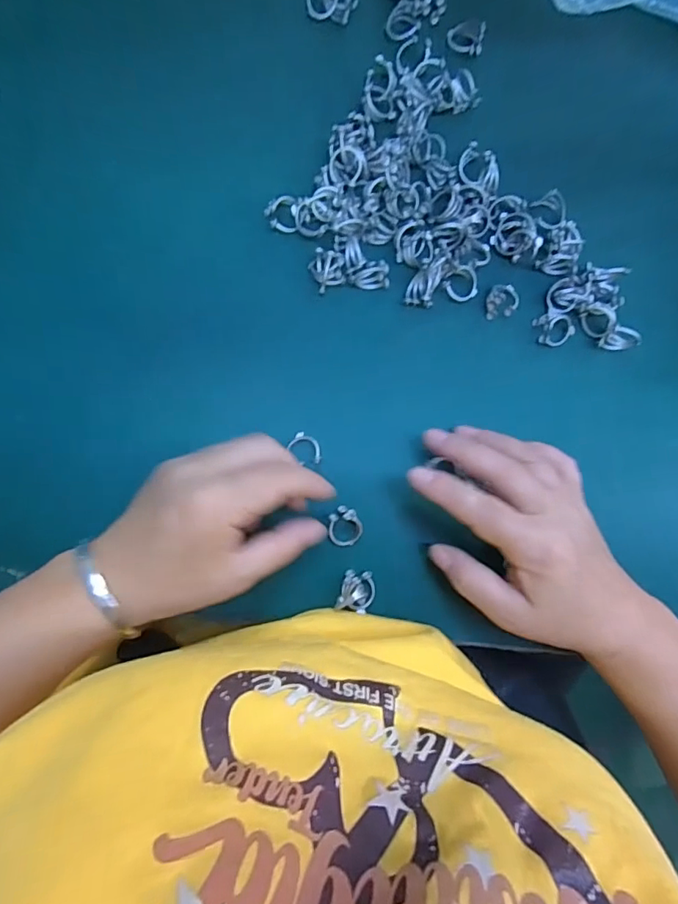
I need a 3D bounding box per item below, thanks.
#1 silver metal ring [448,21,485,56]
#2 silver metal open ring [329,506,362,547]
[{"bbox_3d":[0.086,-0.279,0.328,0.023,0.013,0.019,-3,87,-5],"label":"silver metal ring"},{"bbox_3d":[0.004,0.046,0.304,0.021,0.008,0.024,-4,103,-10],"label":"silver metal open ring"}]

